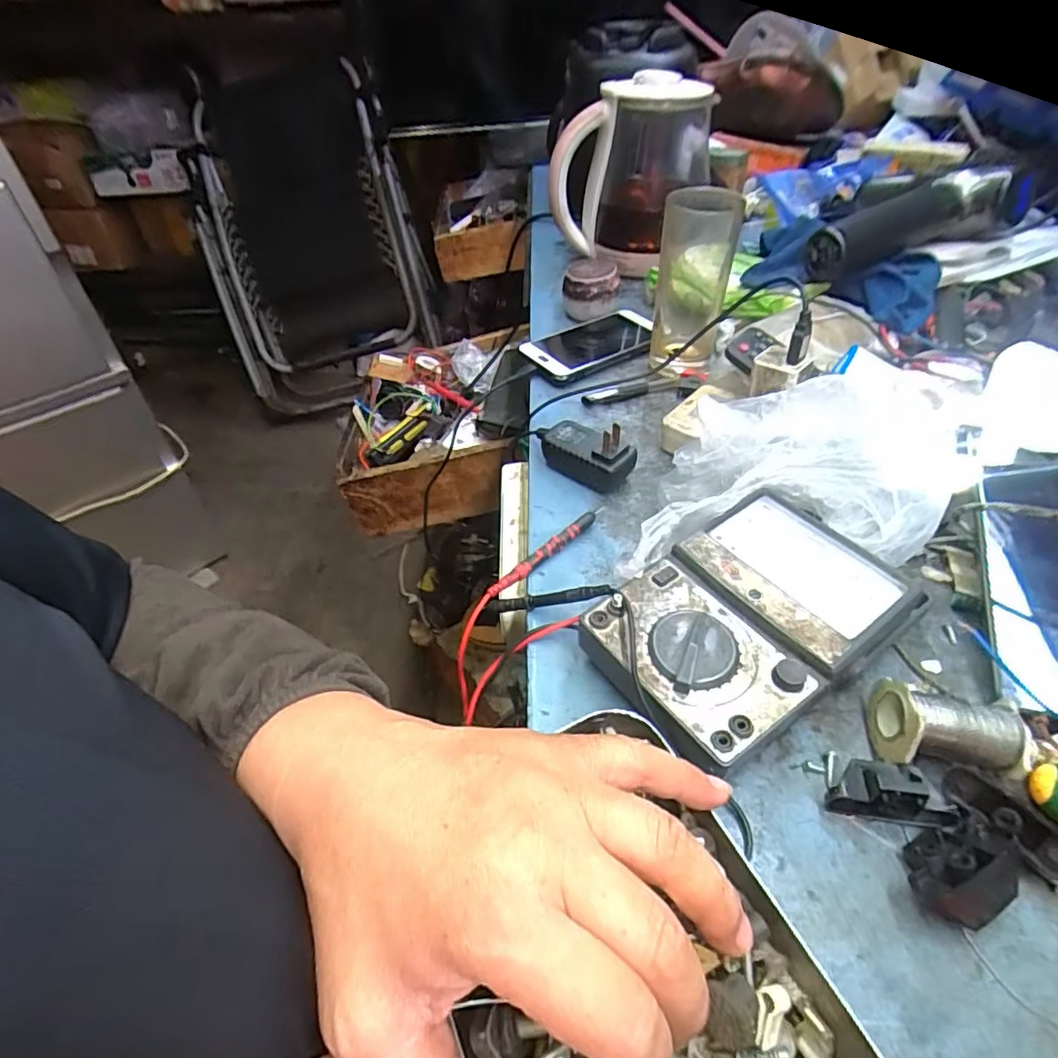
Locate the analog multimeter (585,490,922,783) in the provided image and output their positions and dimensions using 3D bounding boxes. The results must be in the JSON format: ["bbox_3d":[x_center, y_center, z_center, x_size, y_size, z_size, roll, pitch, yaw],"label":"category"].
[{"bbox_3d":[0.128,0.054,0.345,0.176,0.049,0.116,-26,50,-22],"label":"analog multimeter"}]

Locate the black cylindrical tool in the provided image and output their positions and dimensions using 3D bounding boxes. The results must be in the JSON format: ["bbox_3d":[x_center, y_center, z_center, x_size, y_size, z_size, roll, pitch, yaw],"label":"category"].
[{"bbox_3d":[0.374,-0.305,0.577,0.219,0.060,0.062,-20,47,-1],"label":"black cylindrical tool"}]

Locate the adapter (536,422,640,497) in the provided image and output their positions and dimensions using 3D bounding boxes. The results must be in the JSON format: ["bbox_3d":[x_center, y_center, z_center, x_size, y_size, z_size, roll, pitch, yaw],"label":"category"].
[{"bbox_3d":[0.041,-0.067,0.468,0.087,0.044,0.040,30,53,28],"label":"adapter"}]

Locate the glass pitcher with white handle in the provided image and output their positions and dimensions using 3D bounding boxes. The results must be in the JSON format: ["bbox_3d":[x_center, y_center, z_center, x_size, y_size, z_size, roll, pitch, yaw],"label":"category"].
[{"bbox_3d":[0.118,-0.421,0.693,0.184,0.183,0.115,6,46,7],"label":"glass pitcher with white handle"}]

